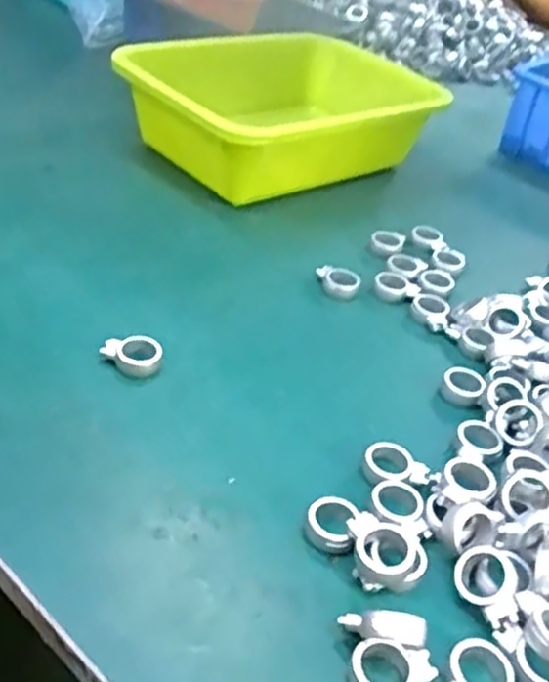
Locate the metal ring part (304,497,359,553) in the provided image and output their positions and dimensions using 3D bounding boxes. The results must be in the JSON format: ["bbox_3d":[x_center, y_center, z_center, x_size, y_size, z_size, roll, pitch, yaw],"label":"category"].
[{"bbox_3d":[0.026,0.086,0.339,0.024,0.015,0.026,7,38,-6],"label":"metal ring part"}]

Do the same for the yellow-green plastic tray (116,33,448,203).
[{"bbox_3d":[0.021,-0.213,0.666,0.290,0.083,0.186,-22,48,-35],"label":"yellow-green plastic tray"}]

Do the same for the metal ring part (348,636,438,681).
[{"bbox_3d":[0.047,0.130,0.283,0.034,0.014,0.023,7,38,-5],"label":"metal ring part"}]

